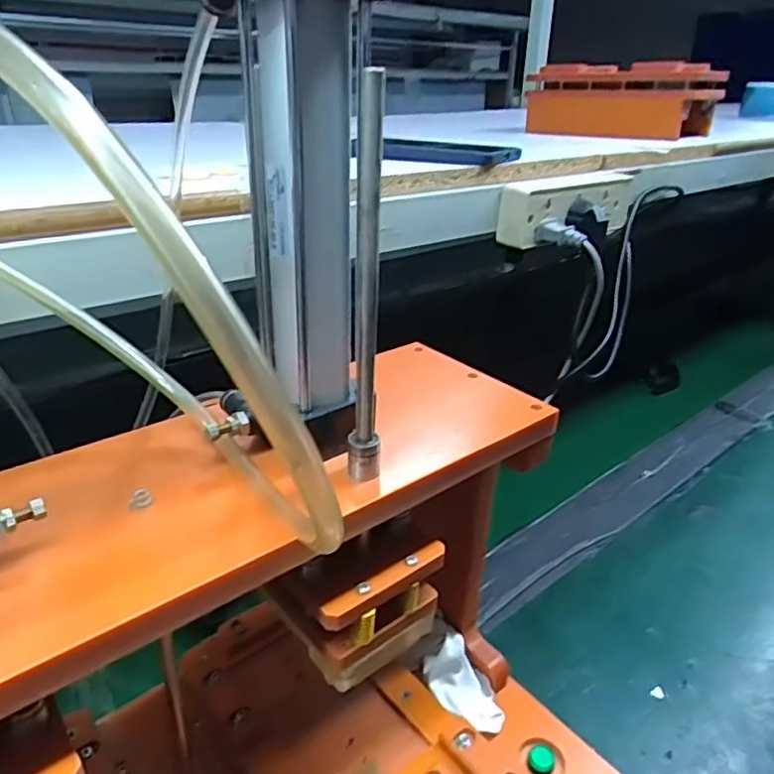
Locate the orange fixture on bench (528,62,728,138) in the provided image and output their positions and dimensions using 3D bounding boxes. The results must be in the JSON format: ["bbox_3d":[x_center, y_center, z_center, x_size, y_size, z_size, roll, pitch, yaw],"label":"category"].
[{"bbox_3d":[0.335,-0.408,0.888,0.131,0.086,0.242,-19,33,-34],"label":"orange fixture on bench"}]

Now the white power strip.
[{"bbox_3d":[0.176,-0.169,0.581,0.179,0.053,0.033,-17,32,-32],"label":"white power strip"}]

